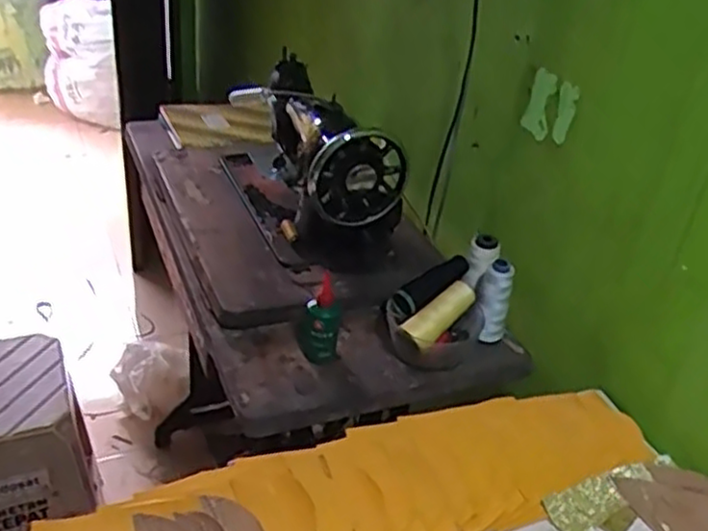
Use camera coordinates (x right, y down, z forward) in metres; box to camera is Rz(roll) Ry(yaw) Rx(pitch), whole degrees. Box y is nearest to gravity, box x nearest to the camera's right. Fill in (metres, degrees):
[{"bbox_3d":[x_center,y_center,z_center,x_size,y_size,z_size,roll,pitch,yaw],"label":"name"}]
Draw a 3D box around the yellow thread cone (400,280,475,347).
[{"bbox_3d":[0.109,0.059,0.926,0.108,0.037,0.034,-37,47,-26],"label":"yellow thread cone"}]

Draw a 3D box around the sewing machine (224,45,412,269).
[{"bbox_3d":[-0.086,-0.172,1.143,0.163,0.201,0.412,-12,37,-27],"label":"sewing machine"}]

